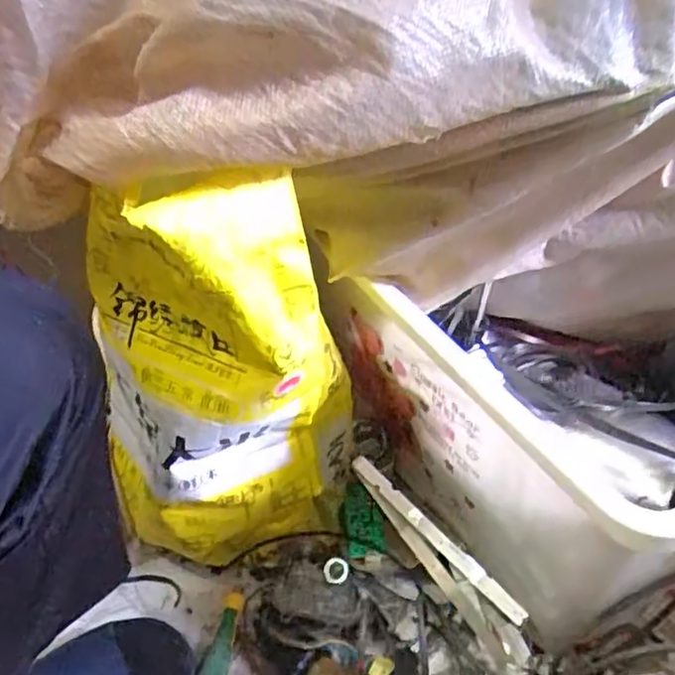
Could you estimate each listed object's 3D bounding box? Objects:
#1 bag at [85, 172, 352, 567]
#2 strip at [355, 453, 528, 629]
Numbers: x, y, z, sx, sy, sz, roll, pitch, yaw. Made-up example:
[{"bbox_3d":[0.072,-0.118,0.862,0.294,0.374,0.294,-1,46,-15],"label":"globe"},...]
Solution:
[{"bbox_3d":[-0.105,0.062,0.521,0.219,0.440,0.112,-4,44,-2],"label":"bag"},{"bbox_3d":[0.095,0.192,0.603,0.208,0.020,0.017,42,58,15],"label":"strip"}]

